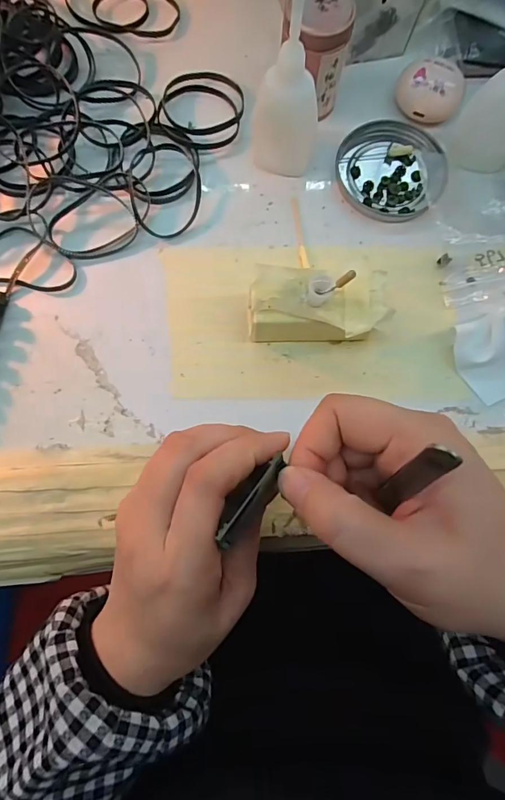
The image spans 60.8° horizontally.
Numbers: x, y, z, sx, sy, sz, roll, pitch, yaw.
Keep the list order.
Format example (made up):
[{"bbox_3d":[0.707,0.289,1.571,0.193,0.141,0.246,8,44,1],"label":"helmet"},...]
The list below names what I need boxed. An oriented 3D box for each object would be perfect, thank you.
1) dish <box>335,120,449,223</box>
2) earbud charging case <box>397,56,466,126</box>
[{"bbox_3d":[0.102,-0.168,0.314,0.075,0.009,0.080,0,78,-1],"label":"dish"},{"bbox_3d":[0.132,-0.229,0.319,0.046,0.018,0.042,25,79,4],"label":"earbud charging case"}]

